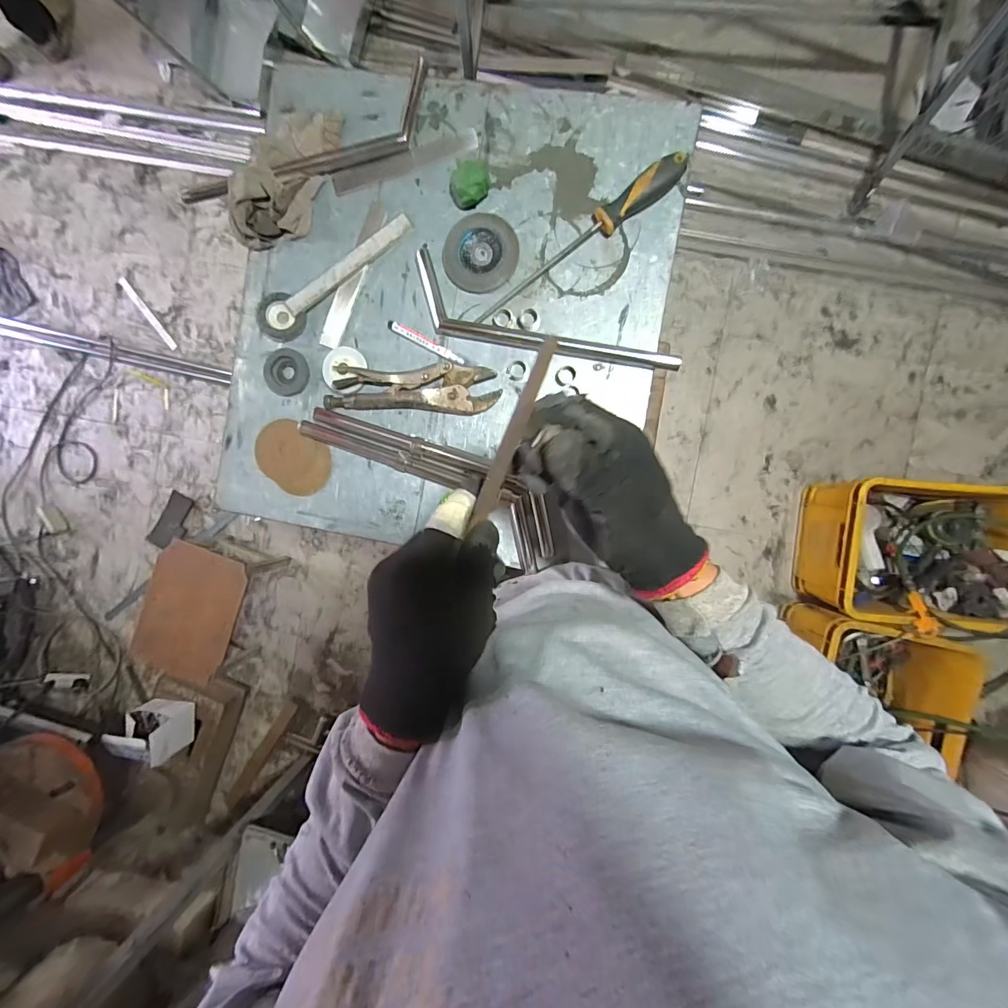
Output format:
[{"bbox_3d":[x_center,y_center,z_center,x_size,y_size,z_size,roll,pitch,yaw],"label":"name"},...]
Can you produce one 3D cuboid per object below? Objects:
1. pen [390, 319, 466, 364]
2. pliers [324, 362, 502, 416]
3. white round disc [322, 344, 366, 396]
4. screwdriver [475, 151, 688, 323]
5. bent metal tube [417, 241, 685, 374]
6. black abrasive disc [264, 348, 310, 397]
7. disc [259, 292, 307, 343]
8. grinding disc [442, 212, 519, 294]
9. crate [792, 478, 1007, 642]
[{"bbox_3d":[-0.099,-0.206,0.553,0.107,0.008,0.013,28,94,5],"label":"pen"},{"bbox_3d":[-0.117,-0.148,0.555,0.216,0.014,0.059,4,92,6],"label":"pliers"},{"bbox_3d":[-0.209,-0.174,0.565,0.055,0.015,0.061,4,92,6],"label":"white round disc"},{"bbox_3d":[0.091,-0.317,0.524,0.294,0.027,0.032,-36,88,6],"label":"screwdriver"},{"bbox_3d":[0.039,-0.215,0.541,0.351,0.017,0.083,24,94,5],"label":"bent metal tube"},{"bbox_3d":[-0.287,-0.174,0.575,0.056,0.013,0.060,0,91,6],"label":"black abrasive disc"},{"bbox_3d":[-0.290,-0.243,0.568,0.058,0.016,0.057,0,91,6],"label":"disc"},{"bbox_3d":[-0.029,-0.317,0.546,0.092,0.004,0.096,0,91,6],"label":"grinding disc"},{"bbox_3d":[1.134,0.130,1.175,0.518,0.269,0.375,5,92,6],"label":"crate"}]

